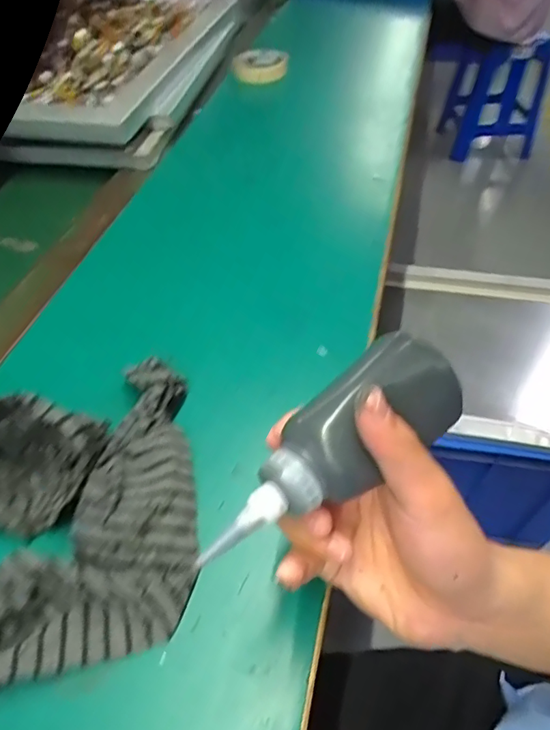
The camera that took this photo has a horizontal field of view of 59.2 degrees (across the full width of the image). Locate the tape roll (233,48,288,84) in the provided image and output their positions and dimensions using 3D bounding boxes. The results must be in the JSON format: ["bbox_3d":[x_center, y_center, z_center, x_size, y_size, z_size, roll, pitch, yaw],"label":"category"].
[{"bbox_3d":[-0.024,-0.504,0.813,0.084,0.030,0.095,-12,50,-9],"label":"tape roll"}]

